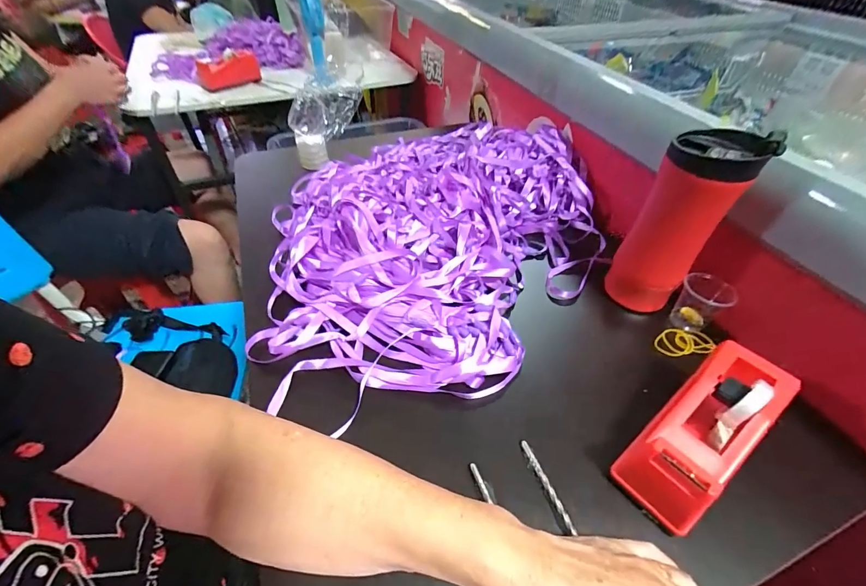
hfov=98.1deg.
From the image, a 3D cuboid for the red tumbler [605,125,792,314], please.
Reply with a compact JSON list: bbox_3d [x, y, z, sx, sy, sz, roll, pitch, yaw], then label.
[{"bbox_3d":[0.248,-0.066,0.388,0.072,0.181,0.073,31,53,25],"label":"red tumbler"}]

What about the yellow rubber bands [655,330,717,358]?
[{"bbox_3d":[0.274,0.054,0.411,0.060,0.009,0.032,-4,47,-5],"label":"yellow rubber bands"}]

